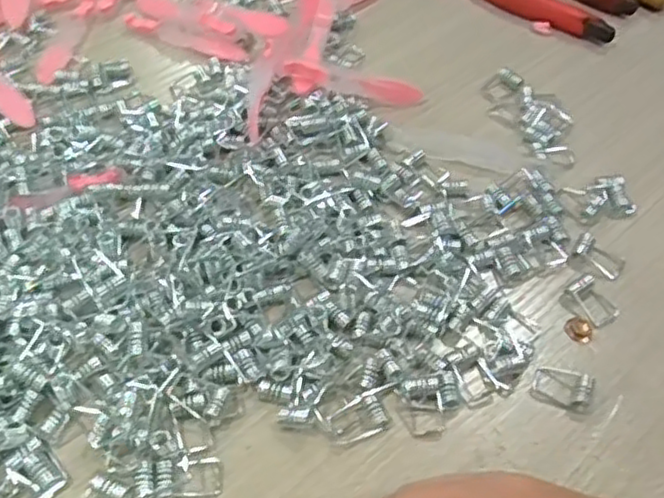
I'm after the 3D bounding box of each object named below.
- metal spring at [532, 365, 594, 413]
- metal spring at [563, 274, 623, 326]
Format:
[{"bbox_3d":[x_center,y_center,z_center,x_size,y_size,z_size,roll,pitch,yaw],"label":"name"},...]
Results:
[{"bbox_3d":[0.091,0.053,0.271,0.022,0.009,0.015,25,57,15],"label":"metal spring"},{"bbox_3d":[0.113,0.022,0.296,0.015,0.004,0.023,-27,59,-20],"label":"metal spring"}]

